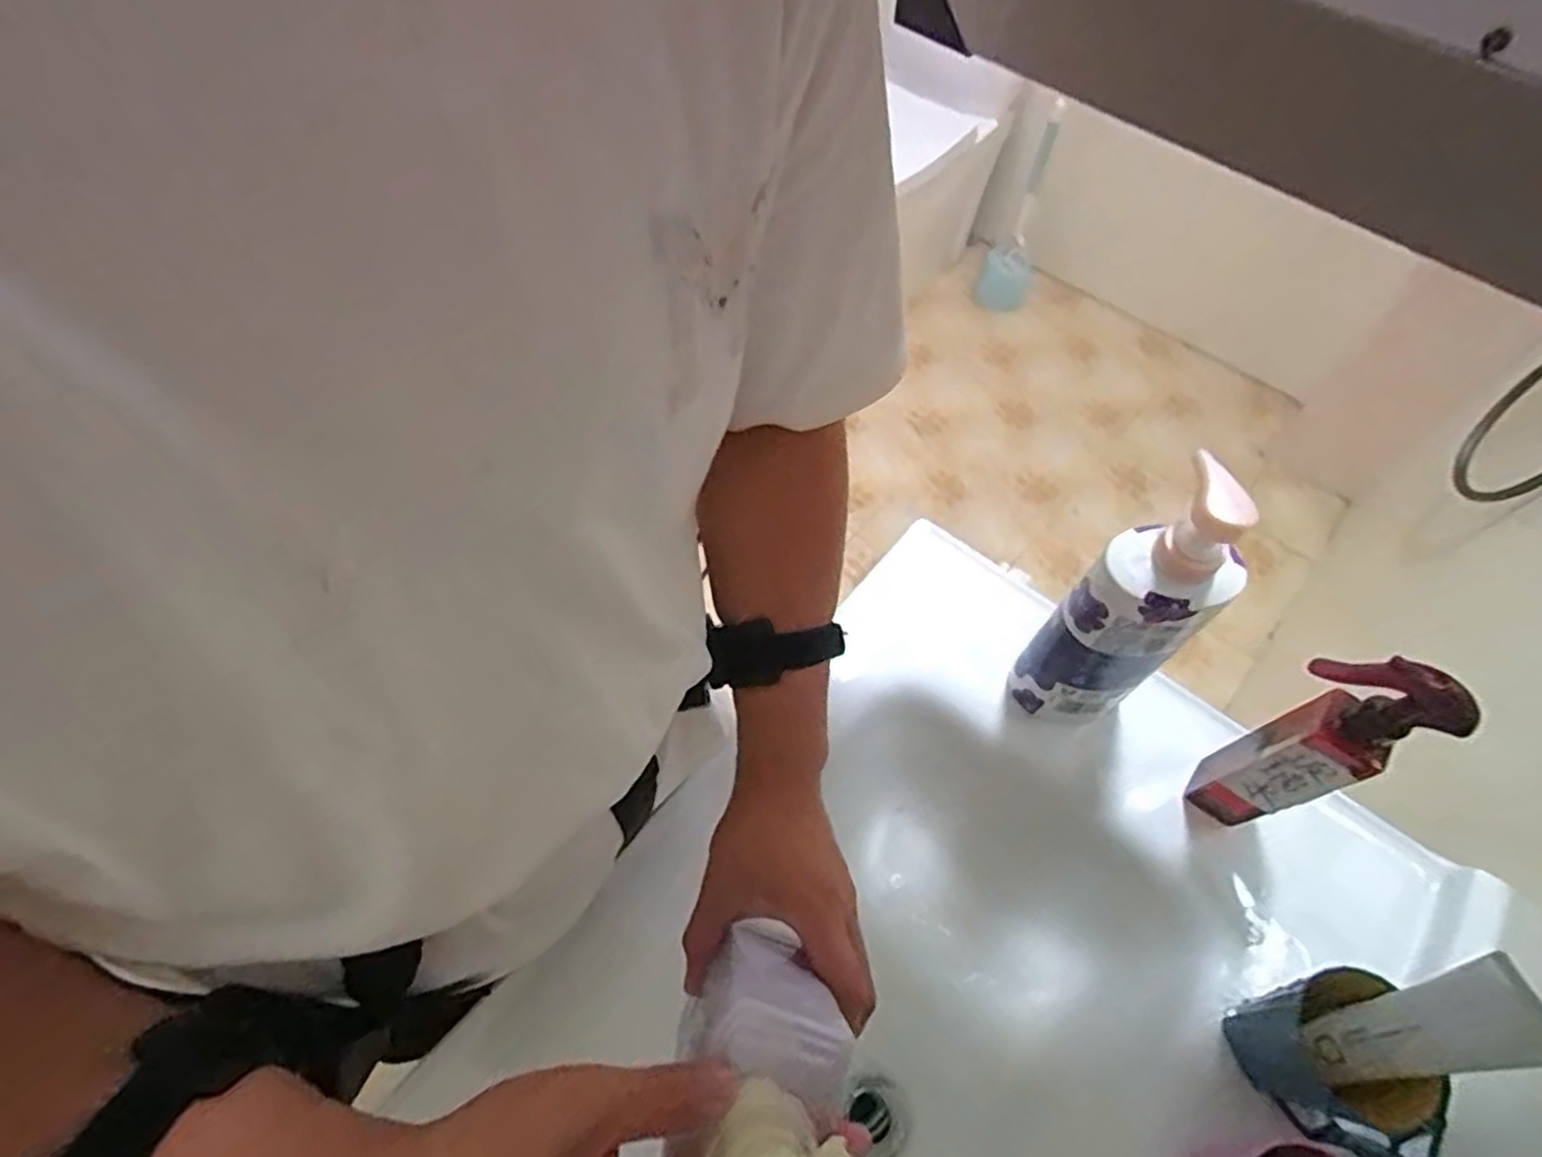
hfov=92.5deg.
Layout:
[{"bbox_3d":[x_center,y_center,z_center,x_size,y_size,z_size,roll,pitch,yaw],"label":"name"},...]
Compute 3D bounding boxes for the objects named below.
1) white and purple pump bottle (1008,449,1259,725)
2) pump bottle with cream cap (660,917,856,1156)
[{"bbox_3d":[0.237,0.029,0.496,0.065,0.254,0.074,-33,66,-17],"label":"white and purple pump bottle"},{"bbox_3d":[-0.006,0.194,0.304,0.069,0.191,0.049,-7,84,-4],"label":"pump bottle with cream cap"}]

